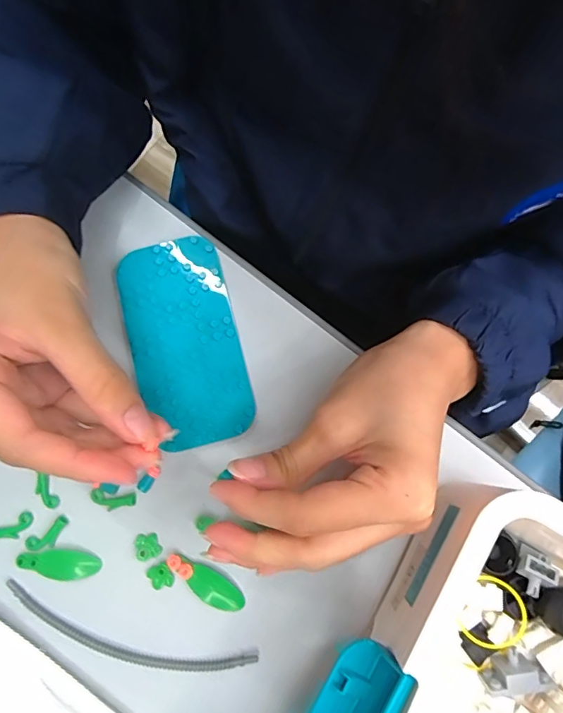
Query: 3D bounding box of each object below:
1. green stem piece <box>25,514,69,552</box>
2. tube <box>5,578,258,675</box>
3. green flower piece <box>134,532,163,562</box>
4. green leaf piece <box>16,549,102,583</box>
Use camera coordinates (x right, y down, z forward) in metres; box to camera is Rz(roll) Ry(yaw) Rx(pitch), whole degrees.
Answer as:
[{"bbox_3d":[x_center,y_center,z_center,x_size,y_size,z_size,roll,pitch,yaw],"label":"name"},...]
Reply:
[{"bbox_3d":[-0.132,0.101,0.262,0.027,0.004,0.012,-35,79,-4],"label":"green stem piece"},{"bbox_3d":[-0.086,0.154,0.252,0.142,0.008,0.024,13,80,5],"label":"tube"},{"bbox_3d":[-0.075,0.106,0.259,0.013,0.004,0.014,-24,79,-2],"label":"green flower piece"},{"bbox_3d":[-0.125,0.116,0.259,0.045,0.004,0.016,4,79,4],"label":"green leaf piece"}]

